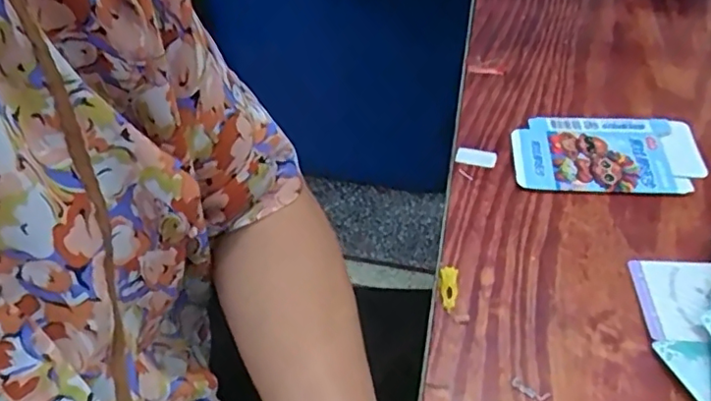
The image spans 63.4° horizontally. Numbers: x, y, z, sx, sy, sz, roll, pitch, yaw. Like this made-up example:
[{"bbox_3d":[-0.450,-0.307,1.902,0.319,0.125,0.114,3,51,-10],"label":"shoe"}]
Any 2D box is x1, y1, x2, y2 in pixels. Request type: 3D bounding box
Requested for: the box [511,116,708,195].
[{"bbox_3d":[0.203,-0.038,0.467,0.145,0.010,0.079,1,49,5],"label":"box"}]

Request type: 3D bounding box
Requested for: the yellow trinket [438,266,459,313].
[{"bbox_3d":[0.062,0.060,0.391,0.012,0.009,0.031,5,50,9],"label":"yellow trinket"}]

